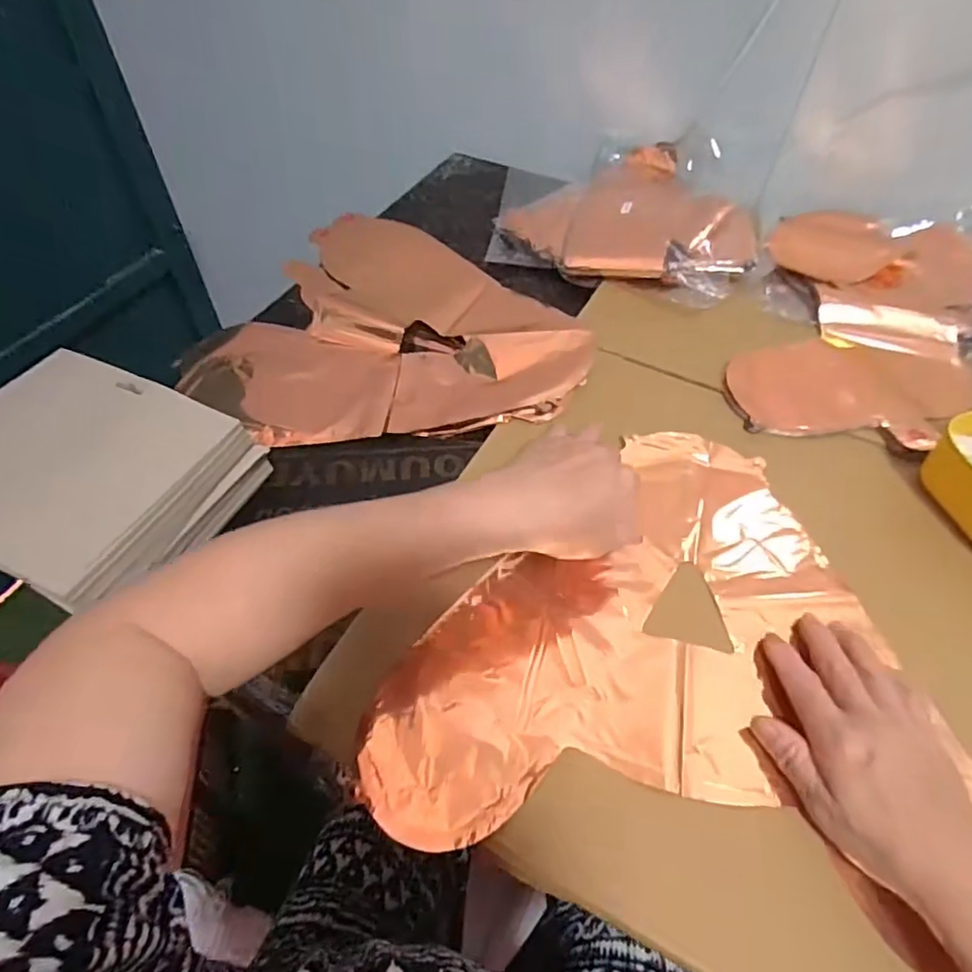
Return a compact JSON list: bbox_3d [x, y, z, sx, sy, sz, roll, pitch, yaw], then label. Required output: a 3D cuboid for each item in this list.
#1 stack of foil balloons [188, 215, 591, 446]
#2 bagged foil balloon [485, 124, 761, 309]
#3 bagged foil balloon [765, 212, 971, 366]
[{"bbox_3d":[-0.080,-0.170,0.616,0.376,0.027,0.361,16,53,10],"label":"stack of foil balloons"},{"bbox_3d":[0.179,-0.361,0.734,0.316,0.049,0.307,16,53,10],"label":"bagged foil balloon"},{"bbox_3d":[0.461,-0.232,0.654,0.258,0.028,0.237,-1,54,1],"label":"bagged foil balloon"}]

